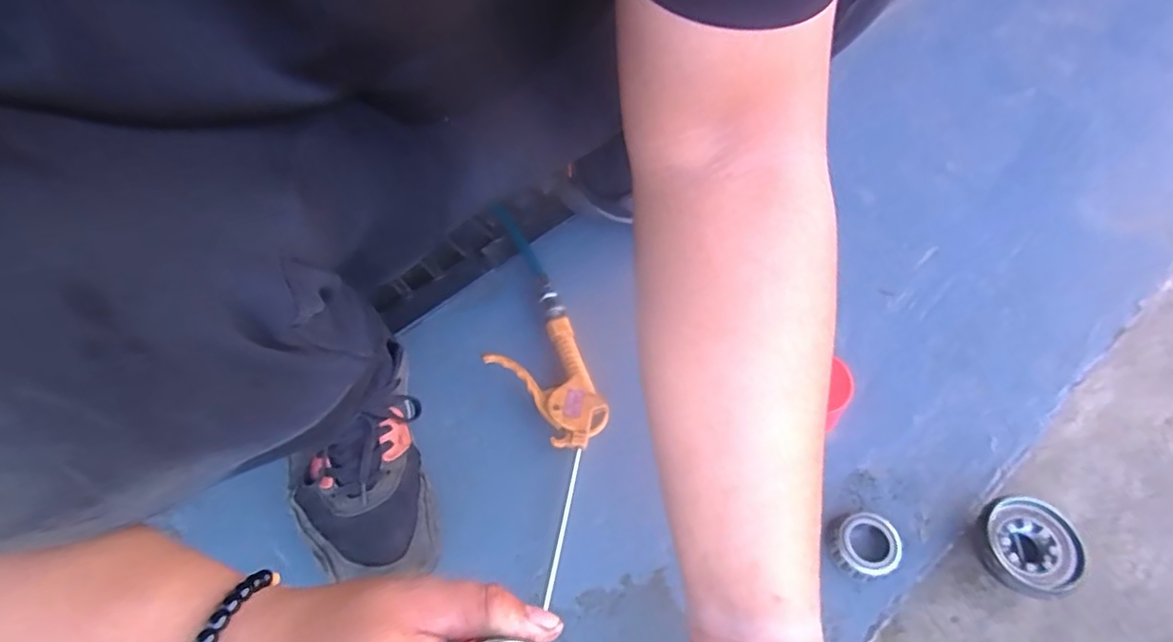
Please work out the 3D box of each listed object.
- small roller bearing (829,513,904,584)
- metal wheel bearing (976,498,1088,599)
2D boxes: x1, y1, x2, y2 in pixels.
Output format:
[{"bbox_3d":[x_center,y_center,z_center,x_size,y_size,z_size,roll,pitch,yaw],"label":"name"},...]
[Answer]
[{"bbox_3d":[0.225,0.181,0.491,0.049,0.023,0.049,-2,57,4],"label":"small roller bearing"},{"bbox_3d":[0.340,0.179,0.473,0.070,0.037,0.071,-2,57,4],"label":"metal wheel bearing"}]

